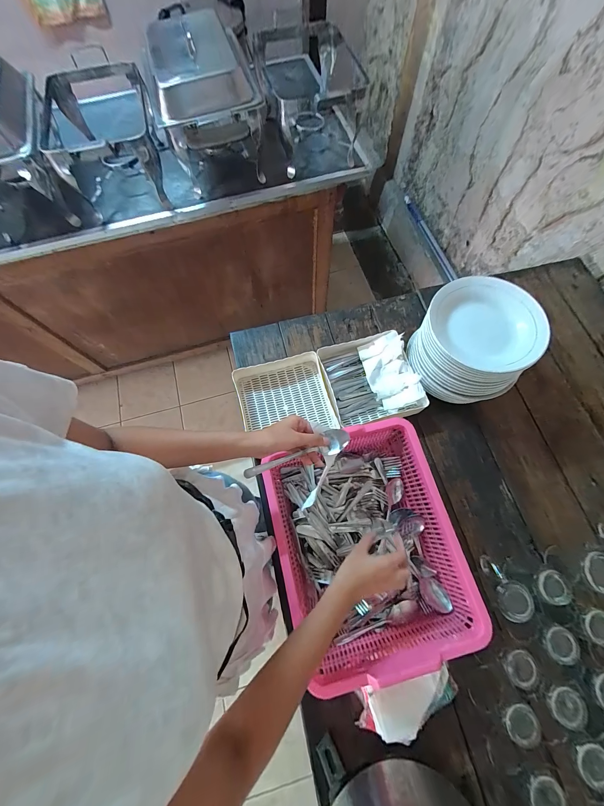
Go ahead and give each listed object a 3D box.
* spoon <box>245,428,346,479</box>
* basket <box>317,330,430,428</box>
[{"bbox_3d":[-0.010,0.079,0.458,0.172,0.033,0.036,-17,71,-1],"label":"spoon"},{"bbox_3d":[0.164,-0.058,0.702,0.202,0.062,0.205,-12,71,-3],"label":"basket"}]

